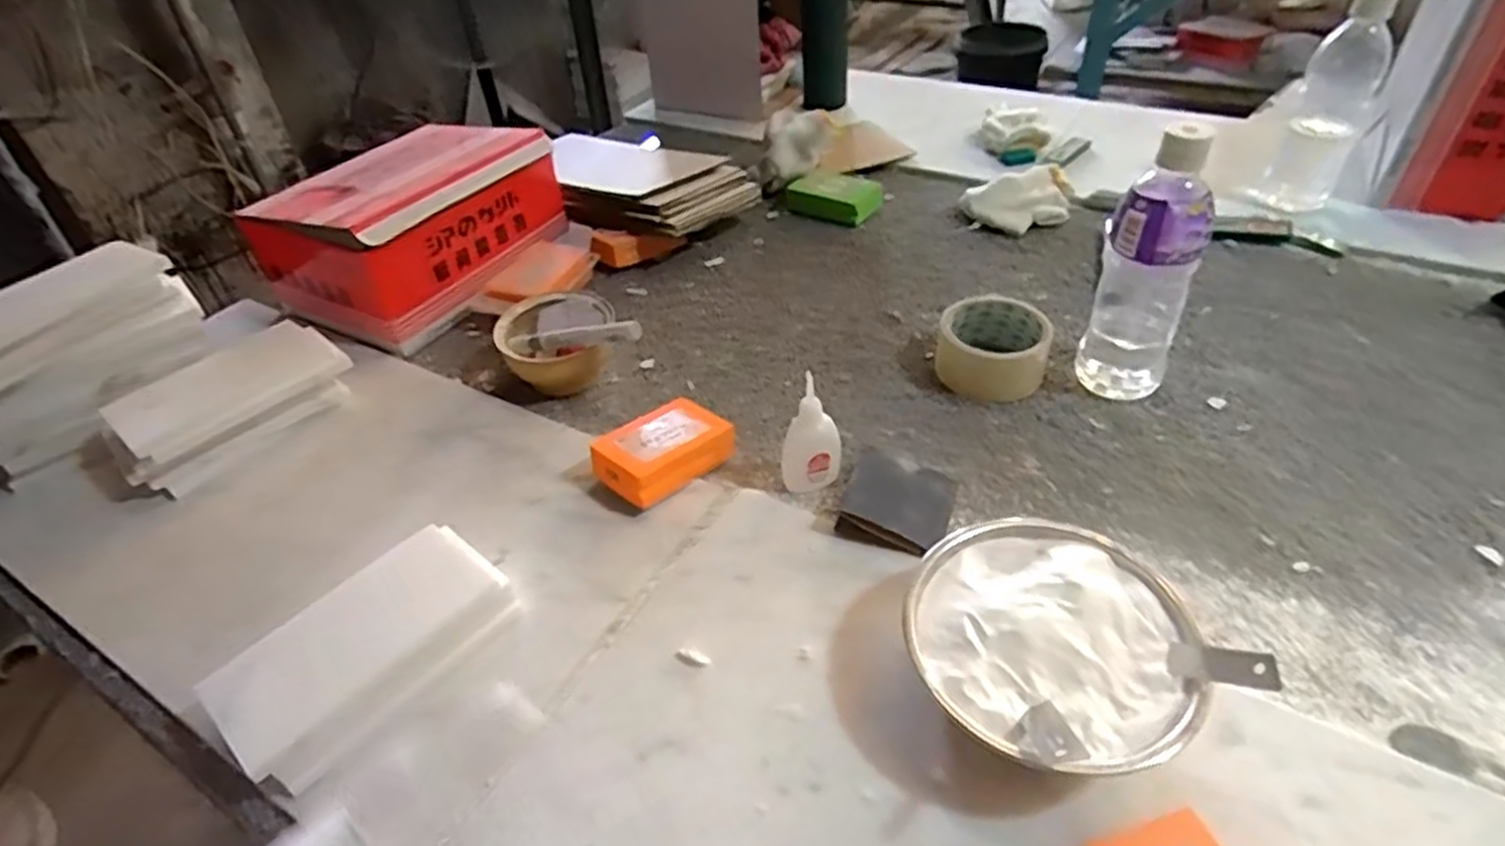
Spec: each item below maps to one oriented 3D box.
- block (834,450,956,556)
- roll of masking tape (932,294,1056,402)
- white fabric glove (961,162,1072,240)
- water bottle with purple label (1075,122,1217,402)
[{"bbox_3d":[0.103,0.054,0.529,0.066,0.033,0.081,17,46,22],"label":"block"},{"bbox_3d":[0.202,-0.065,0.644,0.089,0.043,0.088,15,44,19],"label":"roll of masking tape"},{"bbox_3d":[0.293,-0.243,0.837,0.119,0.041,0.079,-7,41,-4],"label":"white fabric glove"},{"bbox_3d":[0.295,-0.114,0.571,0.065,0.198,0.067,20,46,24],"label":"water bottle with purple label"}]

